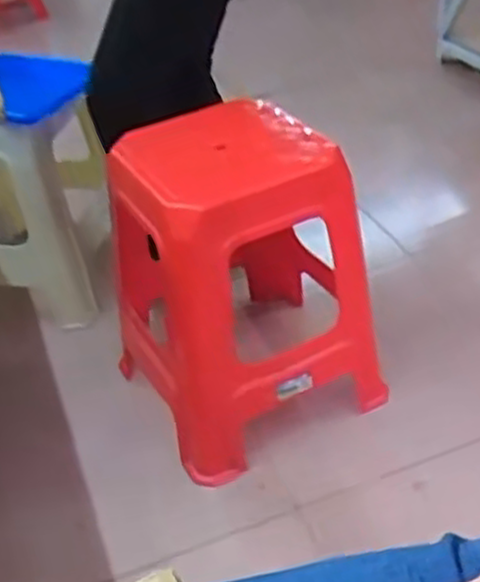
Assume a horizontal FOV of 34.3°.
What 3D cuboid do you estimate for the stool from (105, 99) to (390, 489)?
[{"bbox_3d":[-0.012,-0.015,1.296,0.349,0.482,0.349,-22,39,-20],"label":"stool"}]

